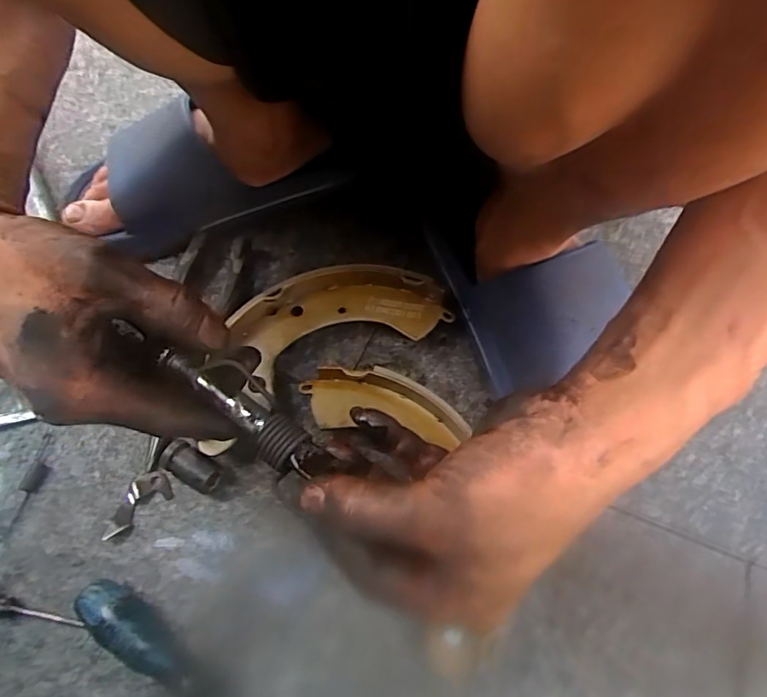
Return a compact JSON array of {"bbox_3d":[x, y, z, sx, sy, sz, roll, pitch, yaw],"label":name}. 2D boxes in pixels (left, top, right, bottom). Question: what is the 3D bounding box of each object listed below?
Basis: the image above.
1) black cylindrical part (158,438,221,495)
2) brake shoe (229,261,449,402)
[{"bbox_3d":[-0.134,0.082,0.362,0.038,0.026,0.023,29,67,15],"label":"black cylindrical part"},{"bbox_3d":[-0.037,-0.024,0.415,0.162,0.044,0.075,-18,64,-8],"label":"brake shoe"}]

